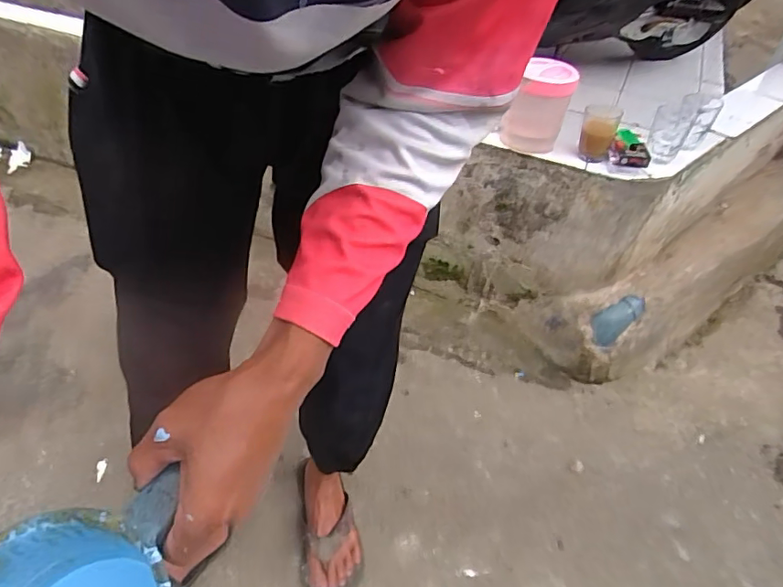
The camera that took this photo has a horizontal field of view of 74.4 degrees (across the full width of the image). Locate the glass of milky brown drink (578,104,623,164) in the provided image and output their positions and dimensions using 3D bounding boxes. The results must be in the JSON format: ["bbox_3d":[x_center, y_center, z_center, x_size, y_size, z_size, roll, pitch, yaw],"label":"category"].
[{"bbox_3d":[0.405,-0.315,1.020,0.066,0.103,0.064,17,46,14],"label":"glass of milky brown drink"}]

